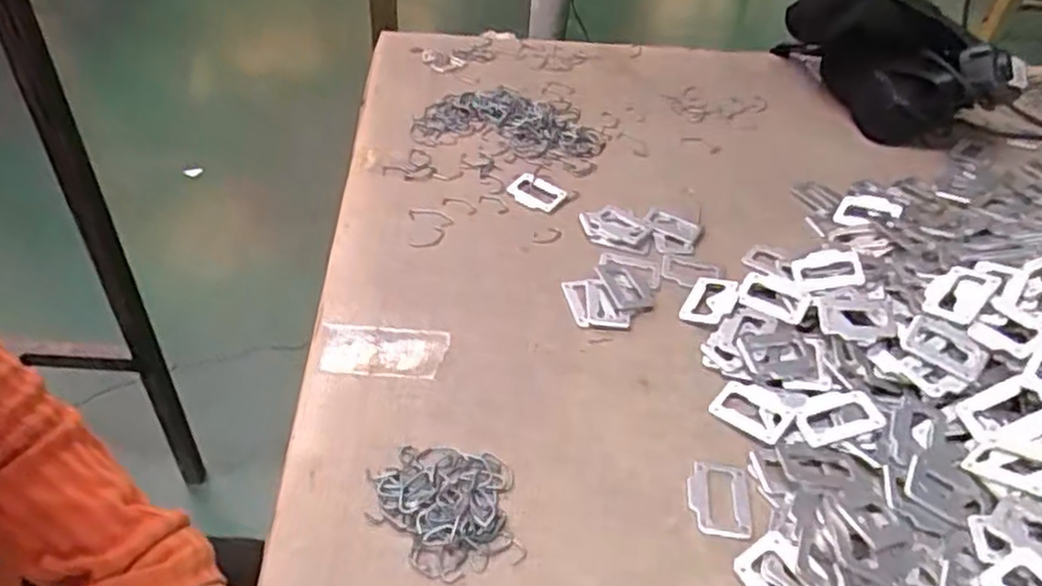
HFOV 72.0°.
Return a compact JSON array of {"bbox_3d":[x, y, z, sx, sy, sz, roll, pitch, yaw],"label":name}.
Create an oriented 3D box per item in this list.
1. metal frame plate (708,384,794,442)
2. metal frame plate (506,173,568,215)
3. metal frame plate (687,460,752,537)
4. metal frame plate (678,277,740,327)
[{"bbox_3d":[0.159,0.080,0.491,0.049,0.004,0.035,30,57,31],"label":"metal frame plate"},{"bbox_3d":[0.015,-0.094,0.666,0.049,0.006,0.040,29,47,24],"label":"metal frame plate"},{"bbox_3d":[0.123,0.127,0.445,0.039,0.004,0.052,10,42,4],"label":"metal frame plate"},{"bbox_3d":[0.150,0.006,0.566,0.036,0.005,0.049,14,51,28],"label":"metal frame plate"}]

